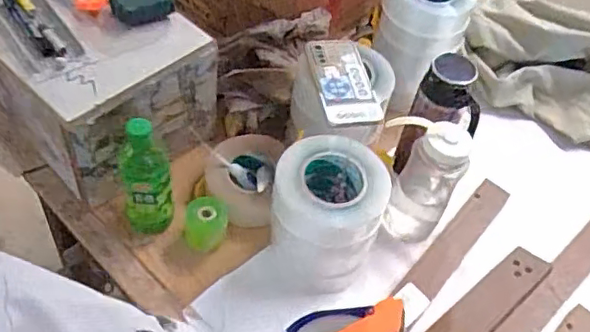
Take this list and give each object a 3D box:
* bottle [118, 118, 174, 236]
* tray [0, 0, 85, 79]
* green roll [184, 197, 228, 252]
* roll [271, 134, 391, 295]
[{"bbox_3d":[-0.203,0.017,0.786,0.073,0.211,0.060,-15,57,-19],"label":"bottle"},{"bbox_3d":[-0.362,-0.201,0.786,0.076,0.035,0.252,-28,61,-26],"label":"tray"},{"bbox_3d":[-0.128,0.083,0.841,0.062,0.059,0.063,1,54,-1],"label":"green roll"},{"bbox_3d":[0.043,0.059,0.784,0.139,0.189,0.150,4,52,-5],"label":"roll"}]

